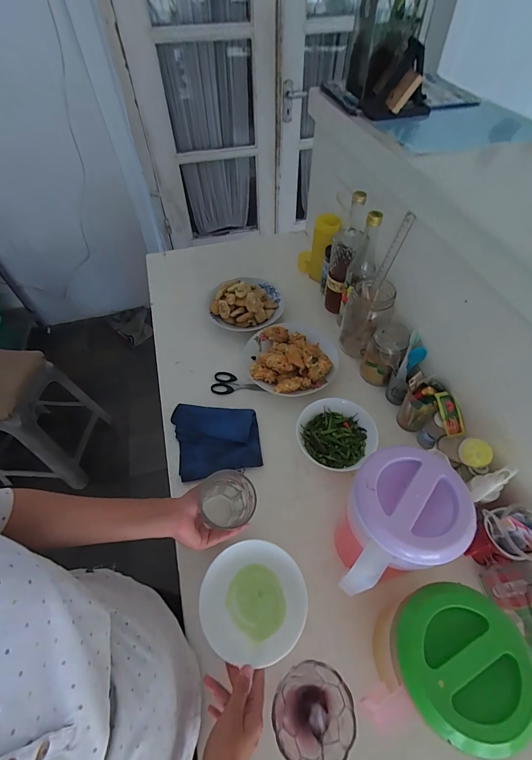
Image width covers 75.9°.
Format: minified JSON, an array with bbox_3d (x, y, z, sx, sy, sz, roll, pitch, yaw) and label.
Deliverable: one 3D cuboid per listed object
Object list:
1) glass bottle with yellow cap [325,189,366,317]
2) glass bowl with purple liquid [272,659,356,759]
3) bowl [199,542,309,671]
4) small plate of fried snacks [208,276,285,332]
[{"bbox_3d":[0.180,-0.278,0.779,0.072,0.271,0.066,36,61,25],"label":"glass bottle with yellow cap"},{"bbox_3d":[0.059,0.402,0.414,0.091,0.038,0.094,-1,53,1],"label":"glass bowl with purple liquid"},{"bbox_3d":[-0.015,0.311,0.482,0.138,0.046,0.143,-2,54,3],"label":"bowl"},{"bbox_3d":[-0.049,-0.206,0.844,0.185,0.051,0.193,-1,53,1],"label":"small plate of fried snacks"}]

